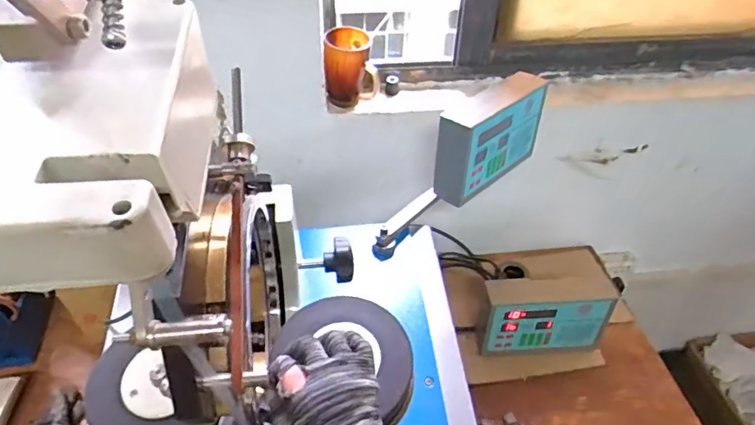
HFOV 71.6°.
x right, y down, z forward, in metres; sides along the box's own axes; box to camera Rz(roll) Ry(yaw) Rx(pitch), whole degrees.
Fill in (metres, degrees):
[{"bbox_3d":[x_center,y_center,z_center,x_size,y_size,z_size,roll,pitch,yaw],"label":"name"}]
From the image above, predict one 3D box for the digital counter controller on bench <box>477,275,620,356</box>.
[{"bbox_3d":[0.308,0.193,0.980,0.228,0.151,0.075,-4,42,-5],"label":"digital counter controller on bench"}]

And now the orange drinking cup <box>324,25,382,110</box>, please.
[{"bbox_3d":[-0.042,-0.243,0.904,0.089,0.115,0.074,2,42,0],"label":"orange drinking cup"}]

